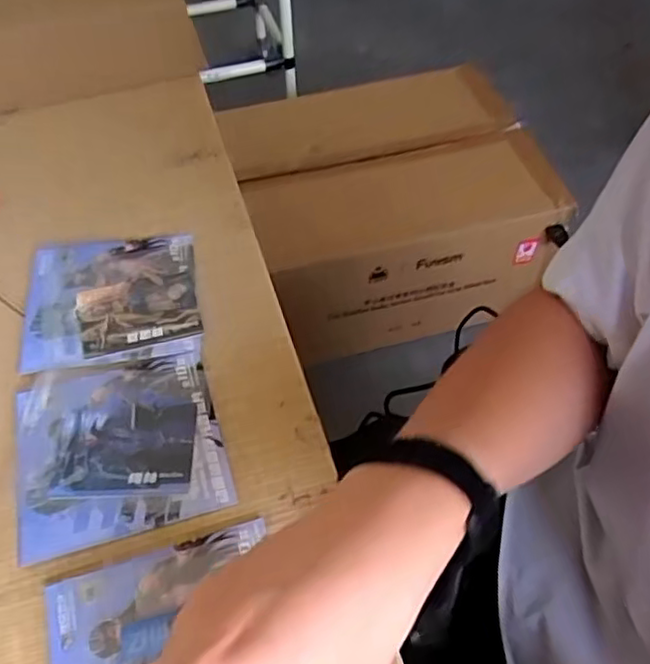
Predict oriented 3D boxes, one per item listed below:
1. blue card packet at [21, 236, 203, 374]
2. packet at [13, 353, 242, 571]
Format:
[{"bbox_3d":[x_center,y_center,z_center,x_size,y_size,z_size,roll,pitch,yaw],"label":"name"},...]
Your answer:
[{"bbox_3d":[-0.174,-0.031,0.532,0.135,0.008,0.128,-10,53,-8],"label":"blue card packet"},{"bbox_3d":[-0.143,0.074,0.452,0.134,0.009,0.136,-14,53,-11],"label":"packet"}]

